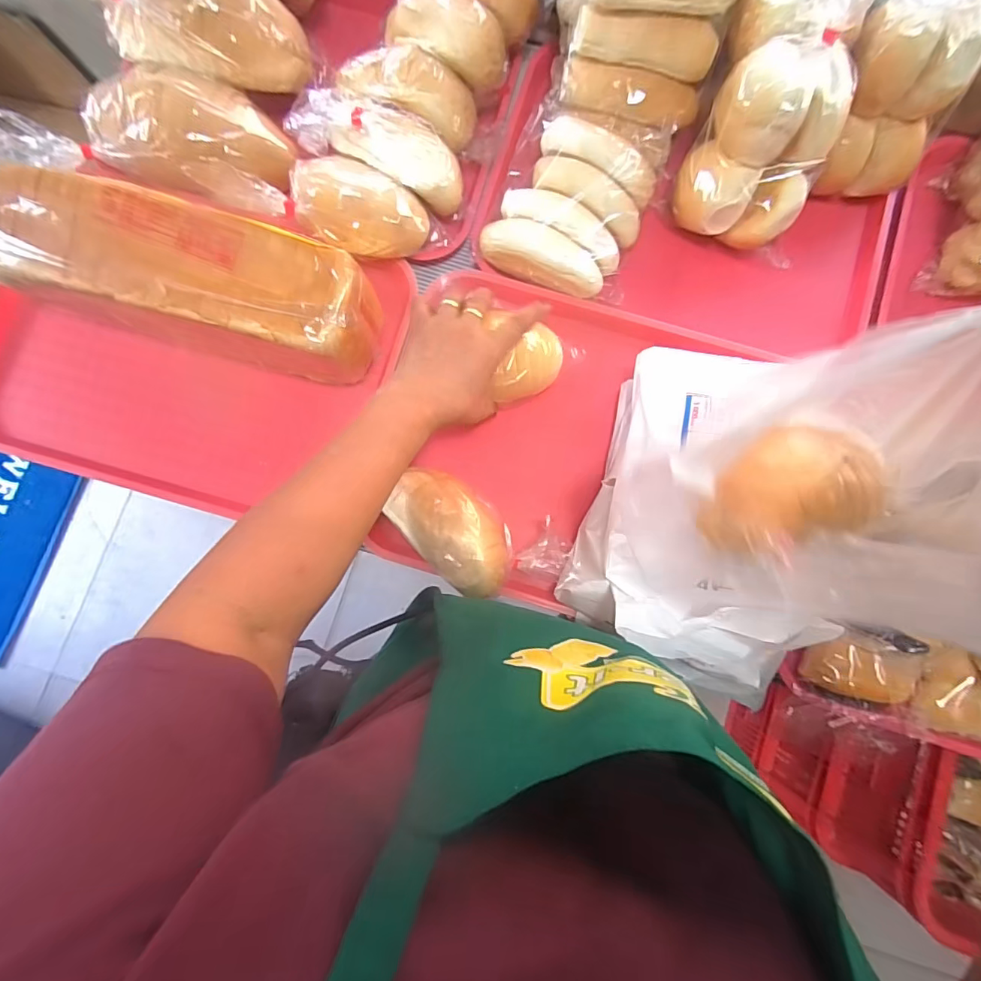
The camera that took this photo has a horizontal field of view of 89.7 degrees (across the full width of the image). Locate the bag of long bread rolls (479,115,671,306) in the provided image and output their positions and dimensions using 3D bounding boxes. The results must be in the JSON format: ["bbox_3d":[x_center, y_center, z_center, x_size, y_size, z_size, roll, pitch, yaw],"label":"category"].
[{"bbox_3d":[0.083,-0.291,0.493,0.153,0.043,0.167,16,81,2],"label":"bag of long bread rolls"}]

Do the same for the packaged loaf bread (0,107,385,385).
[{"bbox_3d":[-0.263,-0.188,0.452,0.323,0.112,0.095,14,81,2],"label":"packaged loaf bread"}]

